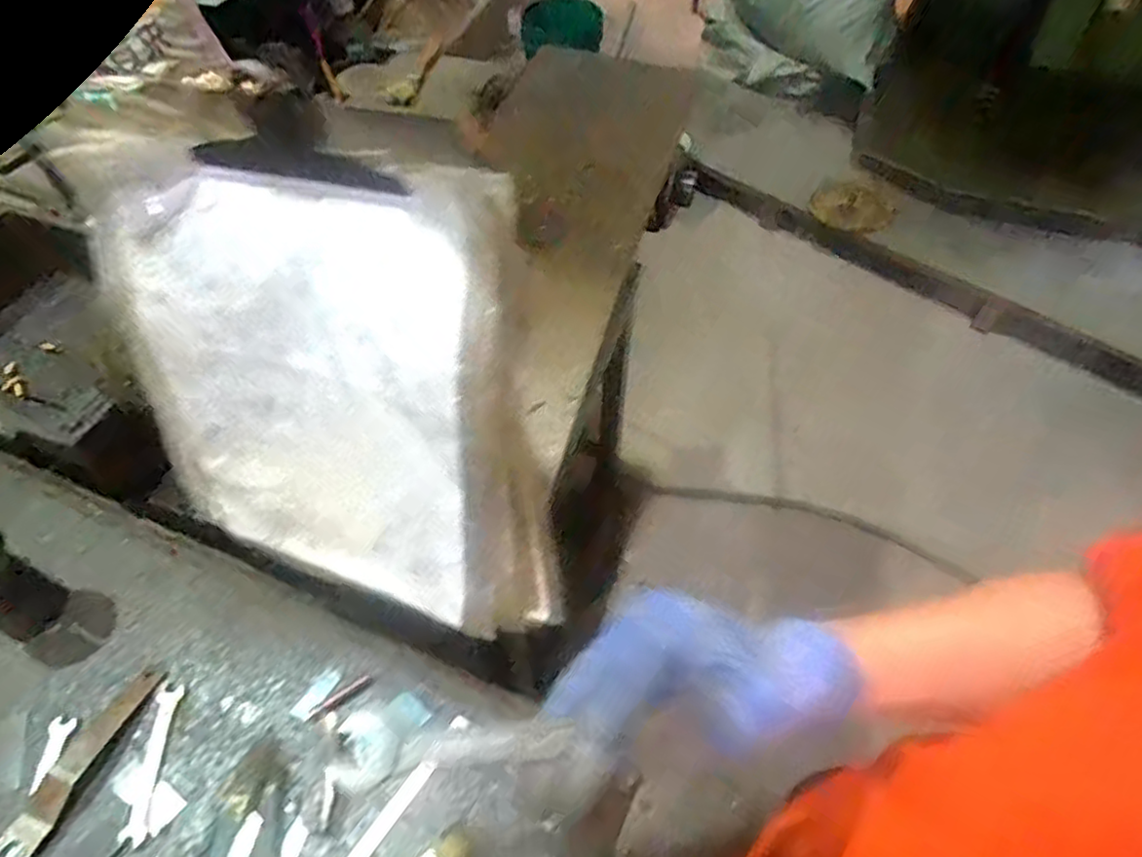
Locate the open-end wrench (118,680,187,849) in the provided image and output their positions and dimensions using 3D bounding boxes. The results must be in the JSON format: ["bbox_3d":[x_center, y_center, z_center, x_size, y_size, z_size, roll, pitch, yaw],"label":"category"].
[{"bbox_3d":[-0.325,0.256,0.516,0.021,0.004,0.112,-4,53,-2],"label":"open-end wrench"}]

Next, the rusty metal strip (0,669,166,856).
[{"bbox_3d":[-0.374,0.249,0.511,0.038,0.016,0.139,12,54,10],"label":"rusty metal strip"}]

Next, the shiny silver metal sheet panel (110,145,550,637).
[{"bbox_3d":[-0.151,-0.007,0.409,0.265,0.288,0.026,8,33,17],"label":"shiny silver metal sheet panel"}]

